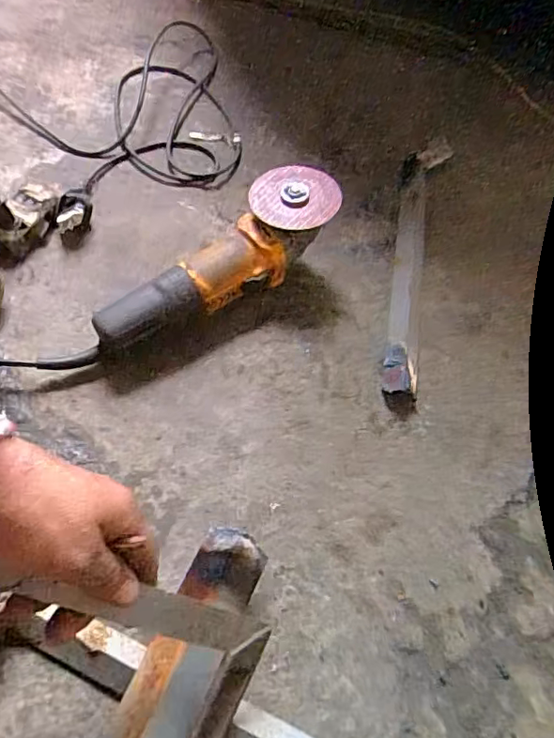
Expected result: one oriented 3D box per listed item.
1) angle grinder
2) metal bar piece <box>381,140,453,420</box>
[{"bbox_3d":[-0.050,-0.099,0.579,0.092,0.100,0.277,40,63,18],"label":"angle grinder"},{"bbox_3d":[0.162,-0.134,0.669,0.051,0.030,0.413,14,58,3],"label":"metal bar piece"}]

